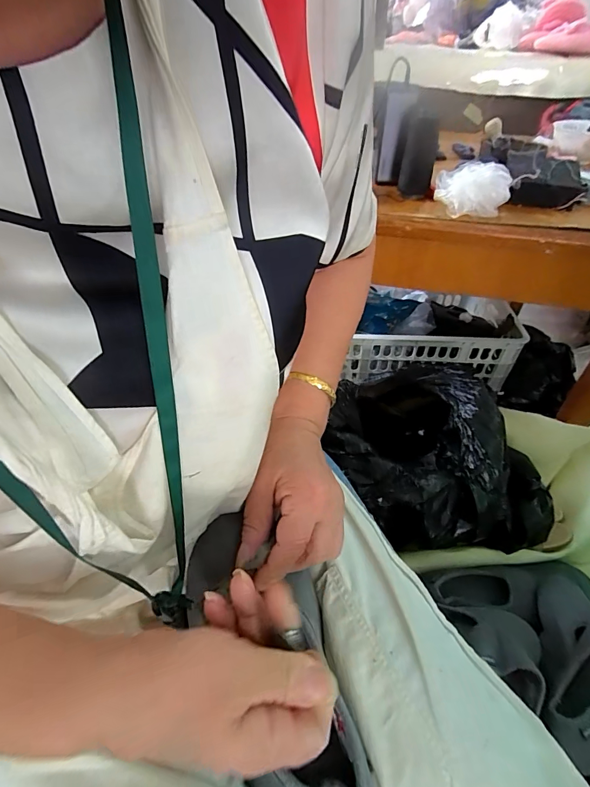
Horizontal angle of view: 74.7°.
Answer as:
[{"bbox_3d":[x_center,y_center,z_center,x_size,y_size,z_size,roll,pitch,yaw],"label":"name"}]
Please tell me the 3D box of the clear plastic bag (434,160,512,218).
[{"bbox_3d":[0.260,-0.294,0.553,0.100,0.051,0.079,-16,46,-15],"label":"clear plastic bag"}]

